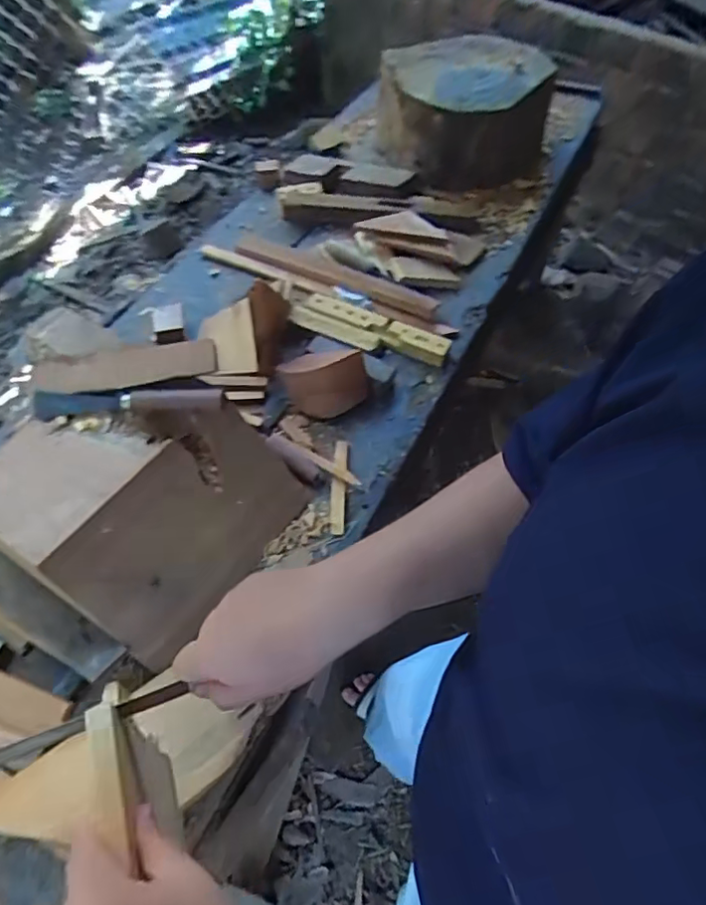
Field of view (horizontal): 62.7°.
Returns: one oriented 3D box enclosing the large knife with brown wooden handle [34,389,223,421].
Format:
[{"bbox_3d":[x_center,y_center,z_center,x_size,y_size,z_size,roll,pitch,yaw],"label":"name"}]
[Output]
[{"bbox_3d":[-0.298,-0.070,0.767,0.251,0.039,0.035,1,54,-1],"label":"large knife with brown wooden handle"}]

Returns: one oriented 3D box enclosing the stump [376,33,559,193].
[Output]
[{"bbox_3d":[0.249,-0.775,1.339,0.382,0.206,0.260,9,54,5],"label":"stump"}]

